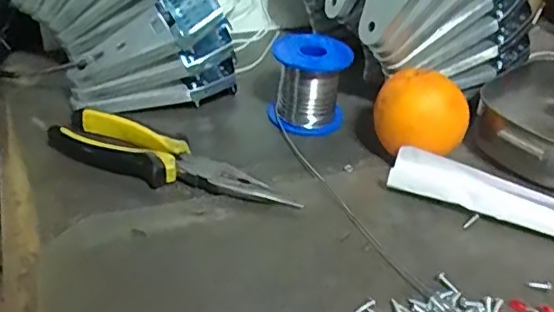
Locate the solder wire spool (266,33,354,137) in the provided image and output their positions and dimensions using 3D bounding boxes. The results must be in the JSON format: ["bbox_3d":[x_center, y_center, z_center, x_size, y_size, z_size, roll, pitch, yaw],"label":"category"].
[{"bbox_3d":[0.027,-0.062,0.480,0.066,0.062,0.061,7,36,5],"label":"solder wire spool"}]

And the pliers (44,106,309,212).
[{"bbox_3d":[-0.082,0.001,0.409,0.191,0.032,0.046,16,38,17],"label":"pliers"}]

